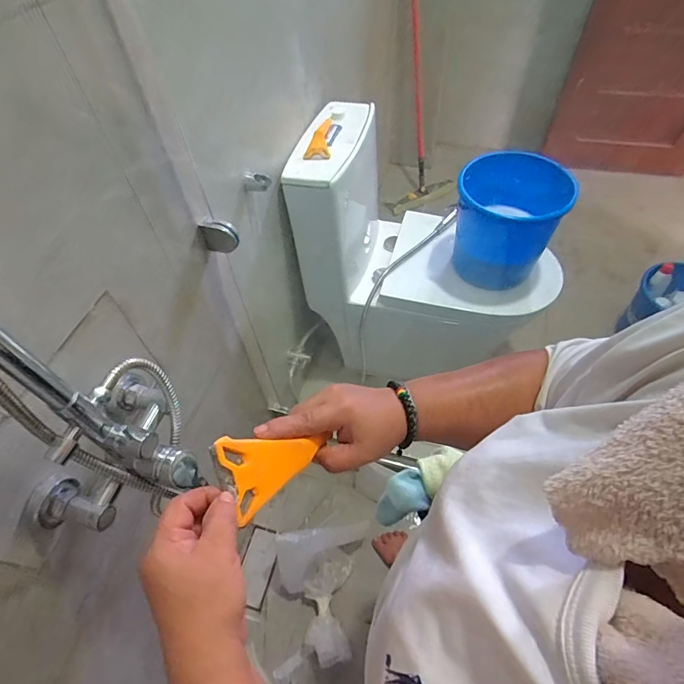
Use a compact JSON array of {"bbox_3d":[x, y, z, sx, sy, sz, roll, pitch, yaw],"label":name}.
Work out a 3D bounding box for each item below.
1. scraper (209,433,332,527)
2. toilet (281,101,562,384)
[{"bbox_3d":[-0.055,0.080,0.303,0.077,0.007,0.056,-38,101,-26],"label":"scraper"},{"bbox_3d":[0.240,-0.201,1.243,0.686,0.776,0.363,13,56,12],"label":"toilet"}]

